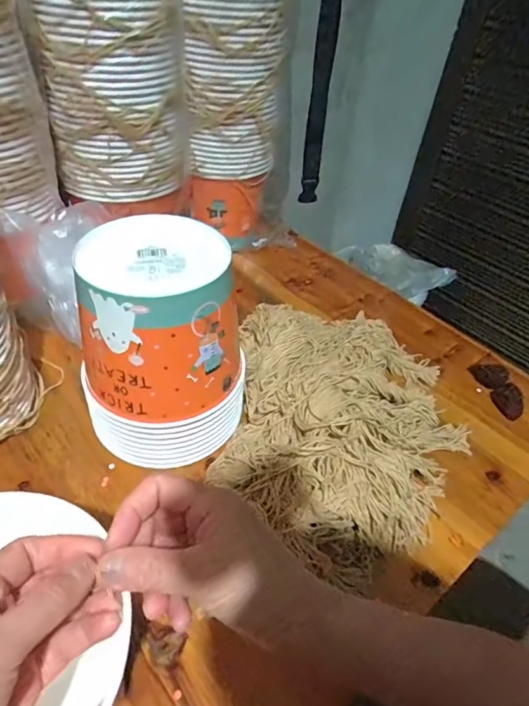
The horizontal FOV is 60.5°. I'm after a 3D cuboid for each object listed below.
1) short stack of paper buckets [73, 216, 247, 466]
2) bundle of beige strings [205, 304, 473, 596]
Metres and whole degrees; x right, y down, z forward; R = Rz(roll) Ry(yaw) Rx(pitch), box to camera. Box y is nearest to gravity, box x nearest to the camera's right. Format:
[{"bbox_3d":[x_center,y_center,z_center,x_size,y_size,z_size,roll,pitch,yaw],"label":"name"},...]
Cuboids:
[{"bbox_3d":[-0.098,-0.007,0.443,0.149,0.191,0.139,-4,45,-11],"label":"short stack of paper buckets"},{"bbox_3d":[0.090,0.060,0.486,0.261,0.065,0.343,8,44,2],"label":"bundle of beige strings"}]

